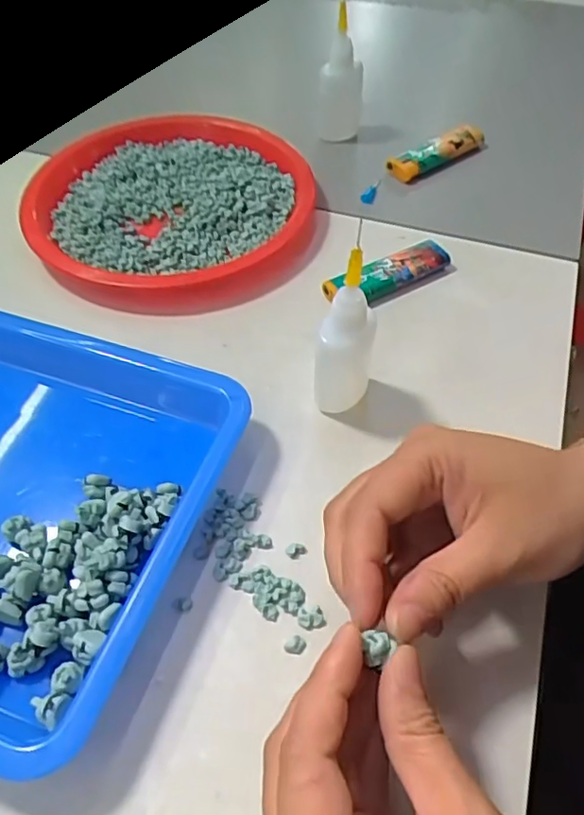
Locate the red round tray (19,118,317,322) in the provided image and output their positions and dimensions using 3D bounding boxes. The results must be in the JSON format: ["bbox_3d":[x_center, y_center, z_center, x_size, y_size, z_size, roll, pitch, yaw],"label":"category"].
[{"bbox_3d":[-0.078,-0.133,0.392,0.175,0.020,0.182,1,53,-1],"label":"red round tray"}]

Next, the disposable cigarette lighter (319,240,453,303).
[{"bbox_3d":[0.058,-0.080,0.356,0.079,0.014,0.022,-24,57,-18],"label":"disposable cigarette lighter"}]

